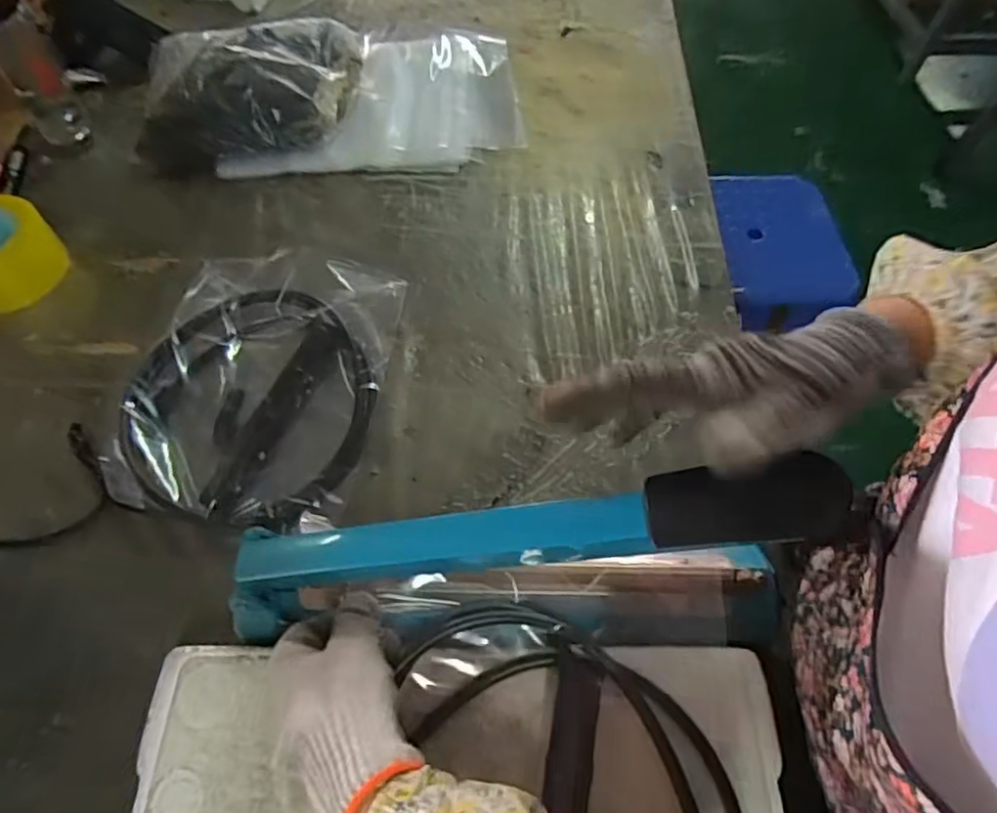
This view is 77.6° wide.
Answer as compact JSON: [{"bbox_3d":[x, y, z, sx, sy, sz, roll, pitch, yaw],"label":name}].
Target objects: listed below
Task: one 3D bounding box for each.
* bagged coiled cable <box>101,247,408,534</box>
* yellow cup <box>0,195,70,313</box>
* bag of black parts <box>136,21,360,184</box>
[{"bbox_3d":[-0.228,-0.029,0.593,0.224,0.035,0.286,7,59,3],"label":"bagged coiled cable"},{"bbox_3d":[-0.543,-0.168,0.661,0.114,0.075,0.114,0,59,-1],"label":"yellow cup"},{"bbox_3d":[-0.312,-0.397,0.788,0.264,0.082,0.203,-6,59,-5],"label":"bag of black parts"}]

